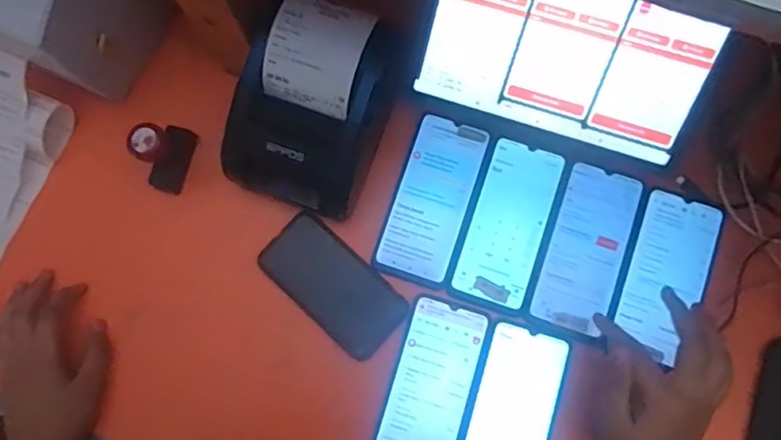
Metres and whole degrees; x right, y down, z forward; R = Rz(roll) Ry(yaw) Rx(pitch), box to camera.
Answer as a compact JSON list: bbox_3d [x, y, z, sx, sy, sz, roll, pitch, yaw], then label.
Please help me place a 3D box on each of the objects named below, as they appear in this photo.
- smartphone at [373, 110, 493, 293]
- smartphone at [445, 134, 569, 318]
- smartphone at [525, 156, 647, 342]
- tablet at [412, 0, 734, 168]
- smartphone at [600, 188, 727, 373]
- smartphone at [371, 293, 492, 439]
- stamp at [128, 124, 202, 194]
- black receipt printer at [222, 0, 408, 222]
[{"bbox_3d":[0.042,-0.021,0.545,0.071,0.005,0.163,19,80,5],"label":"smartphone"},{"bbox_3d":[0.114,0.003,0.538,0.074,0.005,0.165,20,80,5],"label":"smartphone"},{"bbox_3d":[0.188,0.027,0.535,0.075,0.006,0.159,21,83,5],"label":"smartphone"},{"bbox_3d":[0.147,-0.137,0.480,0.232,0.006,0.125,19,119,6],"label":"tablet"},{"bbox_3d":[0.261,0.048,0.524,0.073,0.011,0.148,25,82,6],"label":"smartphone"},{"bbox_3d":[0.037,0.155,0.513,0.075,0.005,0.163,17,80,5],"label":"smartphone"},{"bbox_3d":[-0.219,-0.067,0.531,0.032,0.075,0.064,19,80,5],"label":"stamp"},{"bbox_3d":[-0.070,-0.098,0.510,0.121,0.116,0.165,25,80,6],"label":"black receipt printer"}]

